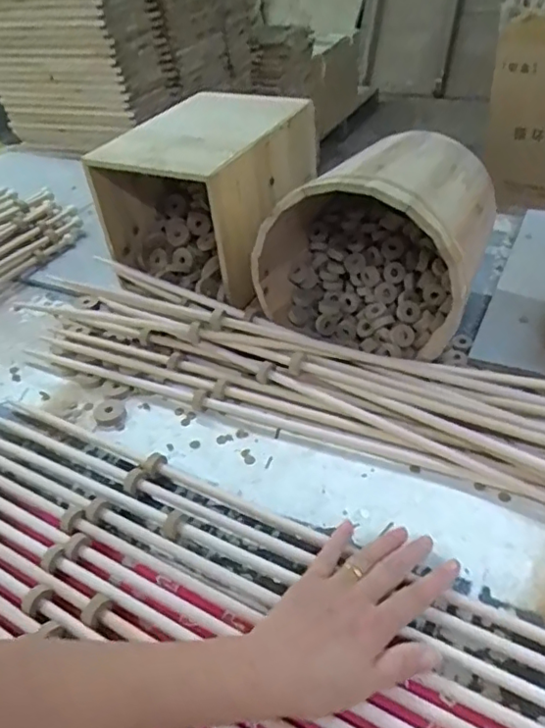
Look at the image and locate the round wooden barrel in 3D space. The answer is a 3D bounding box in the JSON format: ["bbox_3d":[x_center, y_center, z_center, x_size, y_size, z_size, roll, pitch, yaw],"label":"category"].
[{"bbox_3d":[0.125,-0.149,0.652,0.220,0.198,0.205,14,45,24],"label":"round wooden barrel"}]

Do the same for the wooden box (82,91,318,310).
[{"bbox_3d":[-0.088,-0.246,0.808,0.214,0.194,0.280,14,45,24],"label":"wooden box"}]

